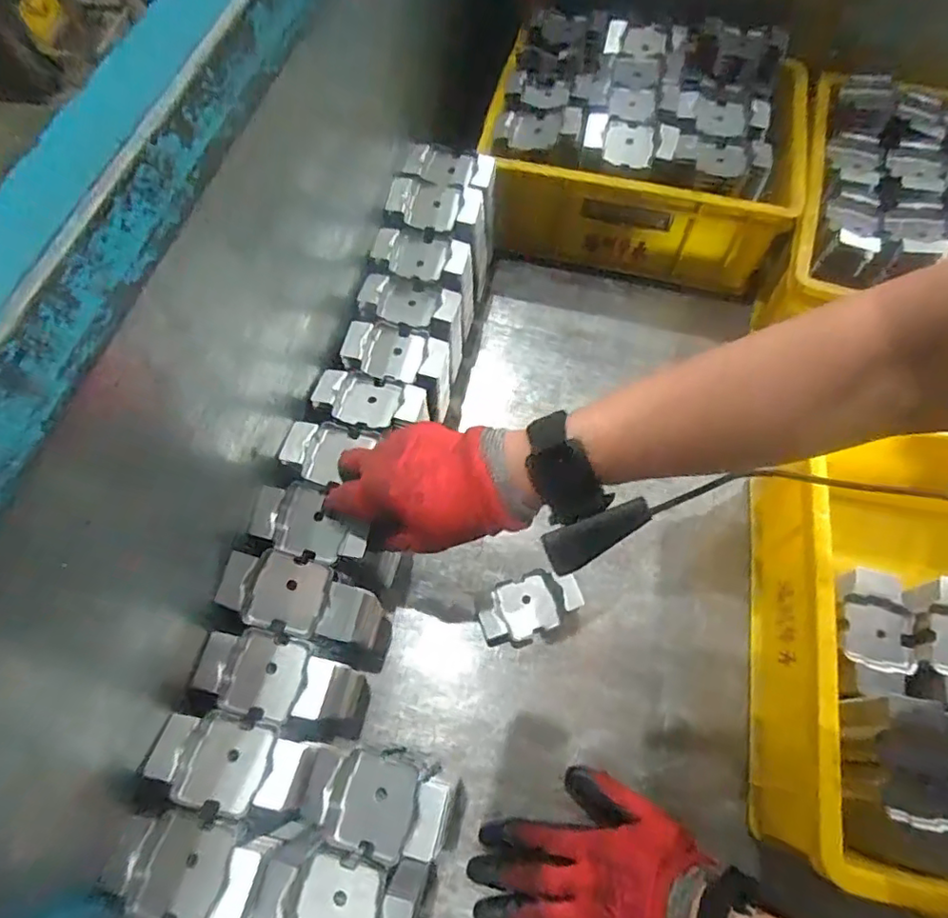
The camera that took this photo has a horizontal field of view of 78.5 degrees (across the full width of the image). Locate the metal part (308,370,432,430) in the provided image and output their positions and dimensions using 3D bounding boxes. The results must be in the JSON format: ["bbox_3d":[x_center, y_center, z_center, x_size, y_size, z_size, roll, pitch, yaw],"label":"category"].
[{"bbox_3d":[-0.085,-0.050,0.493,0.093,0.018,0.051,10,66,5],"label":"metal part"}]

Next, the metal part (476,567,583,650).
[{"bbox_3d":[0.049,0.133,0.522,0.090,0.027,0.054,-20,67,-9],"label":"metal part"}]

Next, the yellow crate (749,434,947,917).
[{"bbox_3d":[0.373,0.159,0.456,0.262,0.135,0.319,9,65,5],"label":"yellow crate"}]

